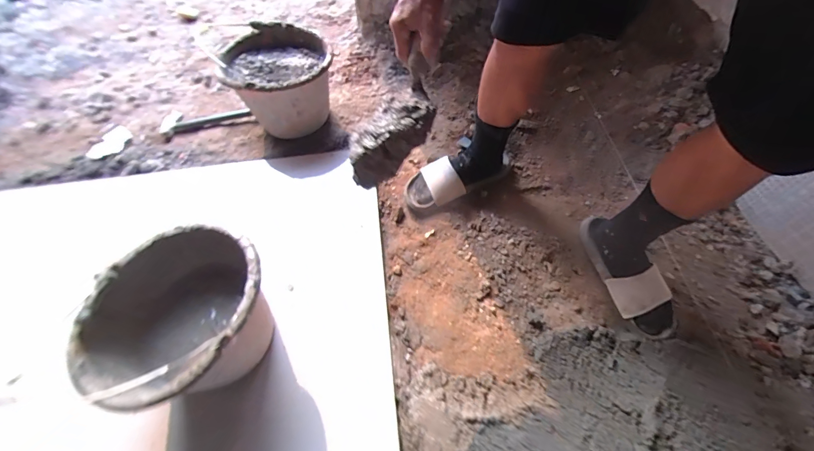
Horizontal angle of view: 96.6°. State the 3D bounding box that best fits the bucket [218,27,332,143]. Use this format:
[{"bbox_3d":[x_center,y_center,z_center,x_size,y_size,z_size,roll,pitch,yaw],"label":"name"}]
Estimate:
[{"bbox_3d":[-0.321,-0.370,0.959,0.242,0.197,0.271,-18,61,-7],"label":"bucket"}]

